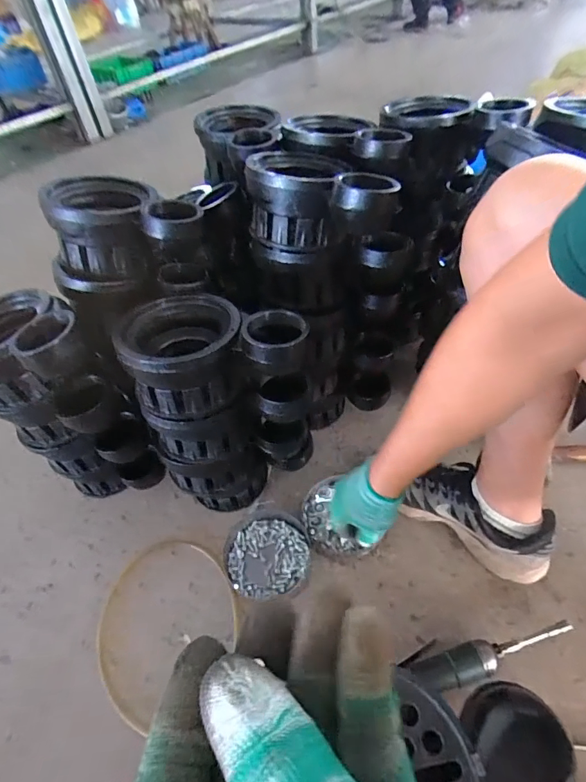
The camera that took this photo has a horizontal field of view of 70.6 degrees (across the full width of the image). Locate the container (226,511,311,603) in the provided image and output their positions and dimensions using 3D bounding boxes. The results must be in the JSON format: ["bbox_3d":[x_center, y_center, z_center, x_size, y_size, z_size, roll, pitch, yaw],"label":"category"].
[{"bbox_3d":[-0.041,0.254,0.644,0.130,0.030,0.120,-3,47,3],"label":"container"}]

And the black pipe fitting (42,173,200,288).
[{"bbox_3d":[-0.259,-0.224,0.569,0.140,0.101,0.155,-8,47,-2],"label":"black pipe fitting"}]

